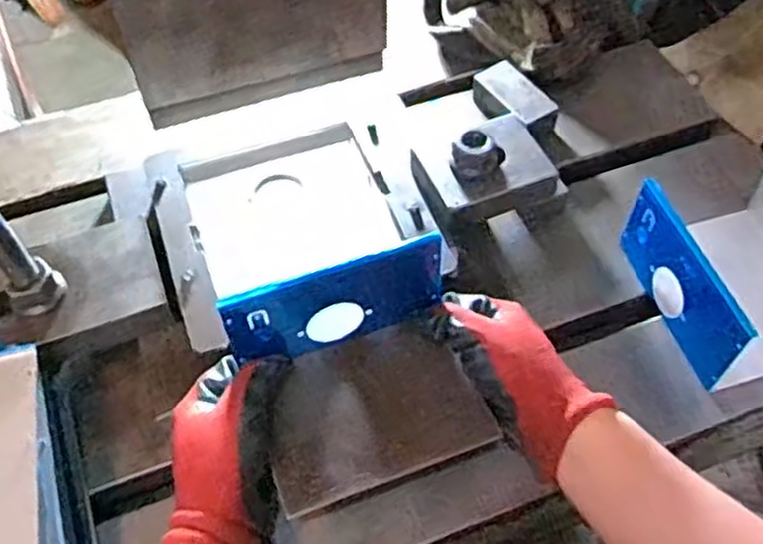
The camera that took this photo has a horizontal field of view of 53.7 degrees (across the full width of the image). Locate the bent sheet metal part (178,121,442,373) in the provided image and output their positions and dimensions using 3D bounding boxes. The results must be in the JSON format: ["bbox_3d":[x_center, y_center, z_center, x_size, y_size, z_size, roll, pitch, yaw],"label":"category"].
[{"bbox_3d":[-0.061,-0.043,0.553,0.144,0.064,0.210,-18,55,-11],"label":"bent sheet metal part"}]

